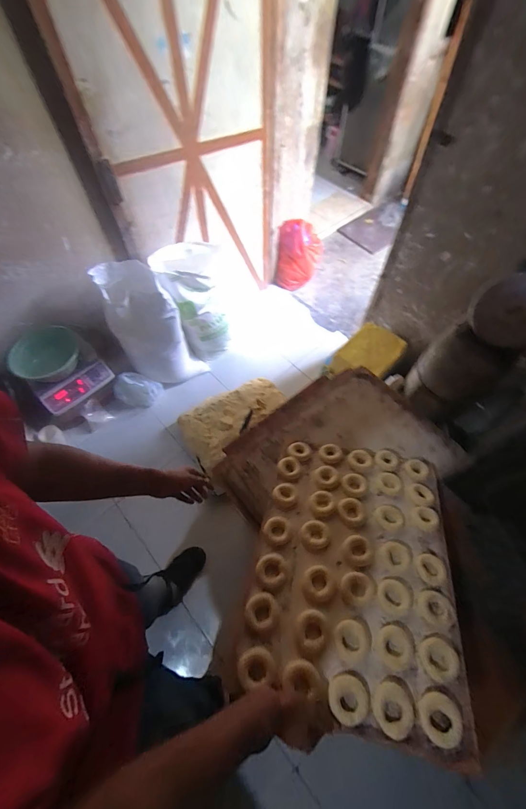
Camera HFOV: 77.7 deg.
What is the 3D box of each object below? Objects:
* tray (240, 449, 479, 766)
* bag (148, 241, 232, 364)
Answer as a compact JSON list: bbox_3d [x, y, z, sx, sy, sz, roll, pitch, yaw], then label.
[{"bbox_3d":[0.210,0.335,0.748,0.422,0.022,0.588,9,44,8],"label":"tray"},{"bbox_3d":[-0.310,-0.499,1.674,0.307,0.610,0.193,-31,52,-12],"label":"bag"}]

